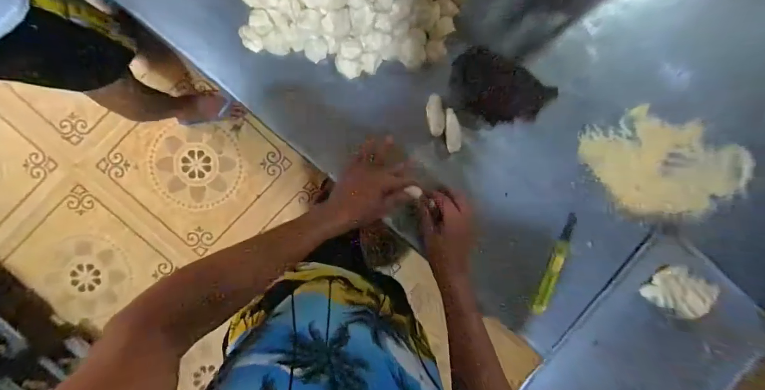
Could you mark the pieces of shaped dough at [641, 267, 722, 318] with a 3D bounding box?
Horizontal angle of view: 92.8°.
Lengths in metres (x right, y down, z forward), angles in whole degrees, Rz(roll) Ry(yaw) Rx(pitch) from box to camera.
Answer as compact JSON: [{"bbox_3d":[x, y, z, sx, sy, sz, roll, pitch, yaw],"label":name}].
[{"bbox_3d":[0.531,0.175,0.651,0.117,0.025,0.079,31,91,-7],"label":"pieces of shaped dough"}]

